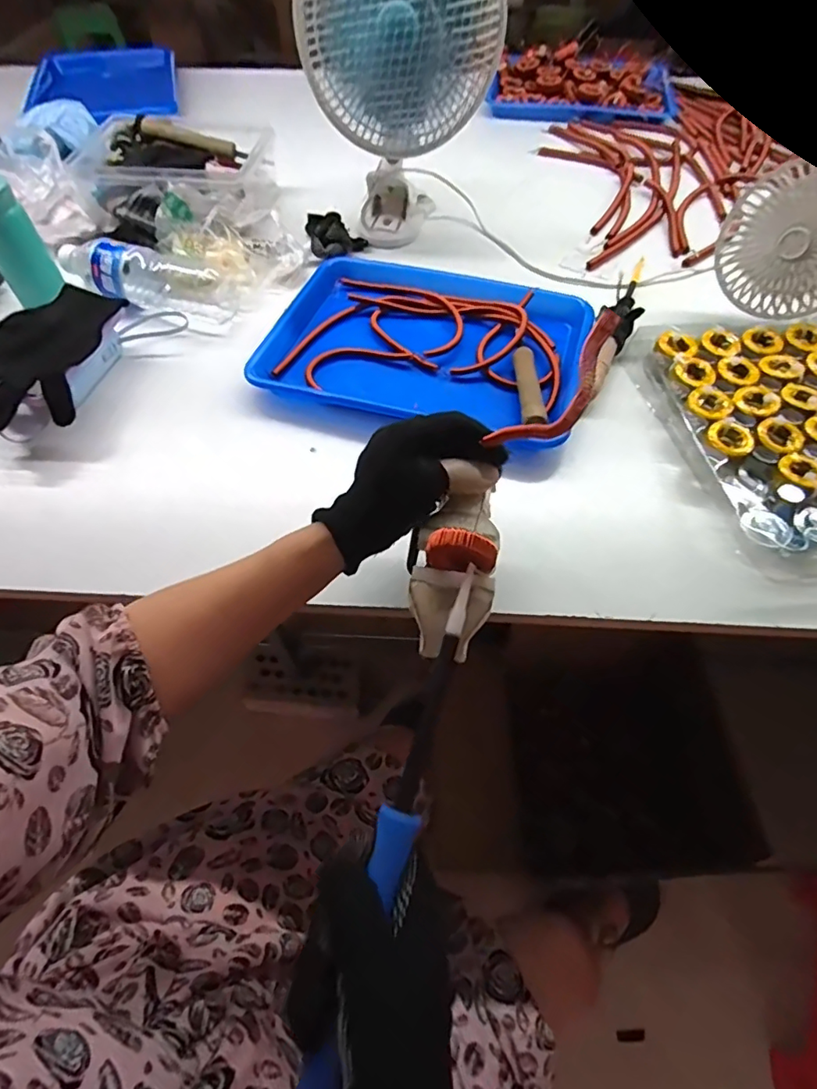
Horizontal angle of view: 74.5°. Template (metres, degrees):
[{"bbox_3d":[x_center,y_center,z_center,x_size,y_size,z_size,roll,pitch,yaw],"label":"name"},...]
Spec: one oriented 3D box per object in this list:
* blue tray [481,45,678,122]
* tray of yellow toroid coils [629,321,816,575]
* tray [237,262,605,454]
[{"bbox_3d":[0.326,-0.857,1.001,0.335,0.045,0.209,12,57,7],"label":"blue tray"},{"bbox_3d":[0.396,-0.112,0.502,0.285,0.035,0.294,-4,57,-3],"label":"tray of yellow toroid coils"},{"bbox_3d":[0.021,-0.221,0.581,0.324,0.030,0.237,16,58,10],"label":"tray"}]

